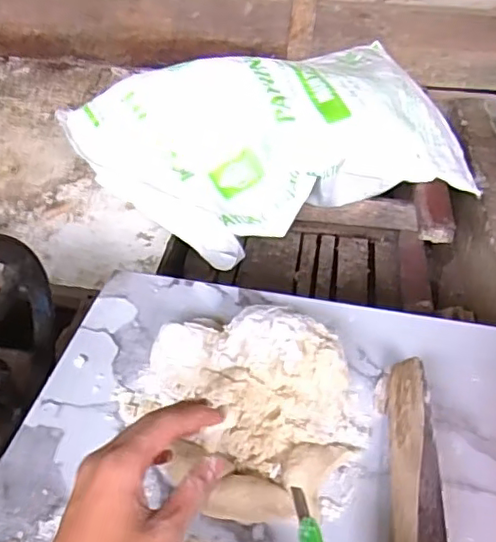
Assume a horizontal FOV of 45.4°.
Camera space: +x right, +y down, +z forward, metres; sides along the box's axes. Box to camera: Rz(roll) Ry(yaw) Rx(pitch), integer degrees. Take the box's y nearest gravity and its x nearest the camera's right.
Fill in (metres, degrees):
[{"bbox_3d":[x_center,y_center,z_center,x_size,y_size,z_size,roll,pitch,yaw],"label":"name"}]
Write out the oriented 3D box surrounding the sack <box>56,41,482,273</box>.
[{"bbox_3d":[0.052,-0.246,1.051,0.640,0.177,0.357,-18,46,-18],"label":"sack"}]

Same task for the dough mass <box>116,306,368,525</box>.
[{"bbox_3d":[-0.006,0.107,0.476,0.189,0.054,0.168,-1,43,0],"label":"dough mass"}]

